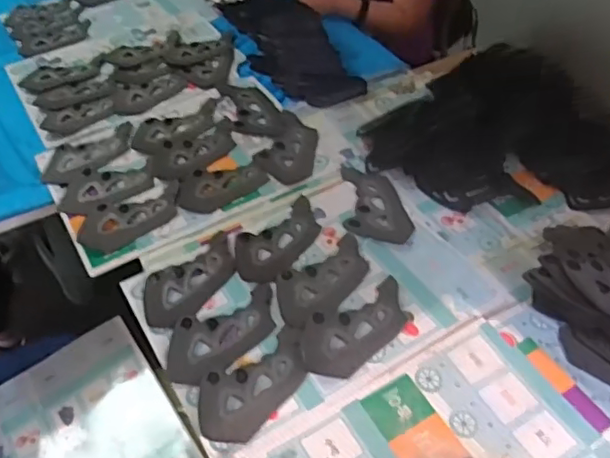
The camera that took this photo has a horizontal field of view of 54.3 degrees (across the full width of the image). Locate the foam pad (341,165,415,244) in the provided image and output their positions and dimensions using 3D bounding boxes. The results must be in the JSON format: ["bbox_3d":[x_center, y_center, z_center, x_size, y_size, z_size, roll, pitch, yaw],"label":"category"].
[{"bbox_3d":[0.137,-0.049,1.143,0.122,0.012,0.205,0,47,1],"label":"foam pad"}]

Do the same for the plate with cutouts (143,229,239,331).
[{"bbox_3d":[-0.191,0.086,1.023,0.112,0.012,0.206,36,57,29],"label":"plate with cutouts"}]

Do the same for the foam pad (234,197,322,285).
[{"bbox_3d":[-0.045,0.017,1.120,0.119,0.007,0.220,30,54,26],"label":"foam pad"}]

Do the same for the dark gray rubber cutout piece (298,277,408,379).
[{"bbox_3d":[0.085,0.153,0.943,0.210,0.014,0.115,-28,52,-23],"label":"dark gray rubber cutout piece"}]

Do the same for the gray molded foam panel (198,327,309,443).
[{"bbox_3d":[-0.070,0.229,0.882,0.200,0.009,0.114,-33,54,-26],"label":"gray molded foam panel"}]

